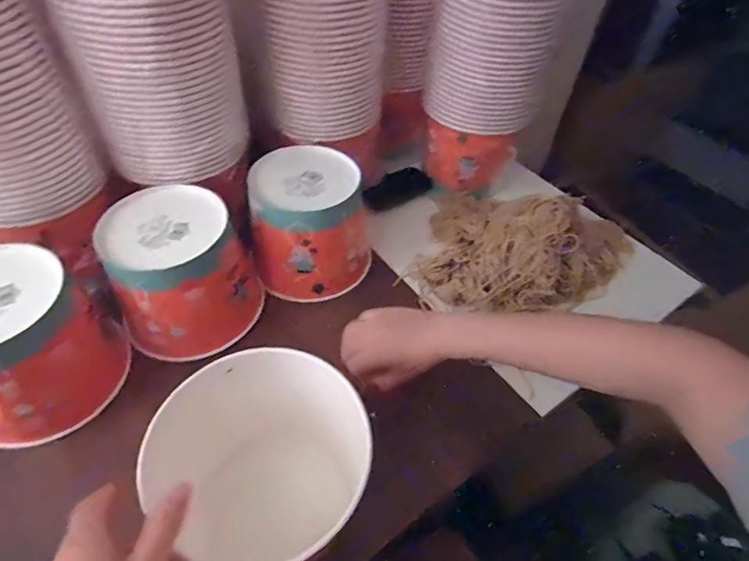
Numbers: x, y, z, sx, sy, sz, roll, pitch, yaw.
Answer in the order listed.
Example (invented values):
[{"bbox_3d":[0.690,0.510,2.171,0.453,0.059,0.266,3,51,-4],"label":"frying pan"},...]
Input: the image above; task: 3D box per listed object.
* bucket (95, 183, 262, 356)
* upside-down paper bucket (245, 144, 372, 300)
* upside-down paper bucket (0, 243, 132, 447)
[{"bbox_3d":[-0.212,-0.009,0.537,0.151,0.133,0.136,-19,52,-20],"label":"bucket"},{"bbox_3d":[-0.077,-0.072,0.603,0.144,0.127,0.143,2,48,-2],"label":"upside-down paper bucket"},{"bbox_3d":[-0.347,0.066,0.474,0.143,0.135,0.155,32,54,22],"label":"upside-down paper bucket"}]

